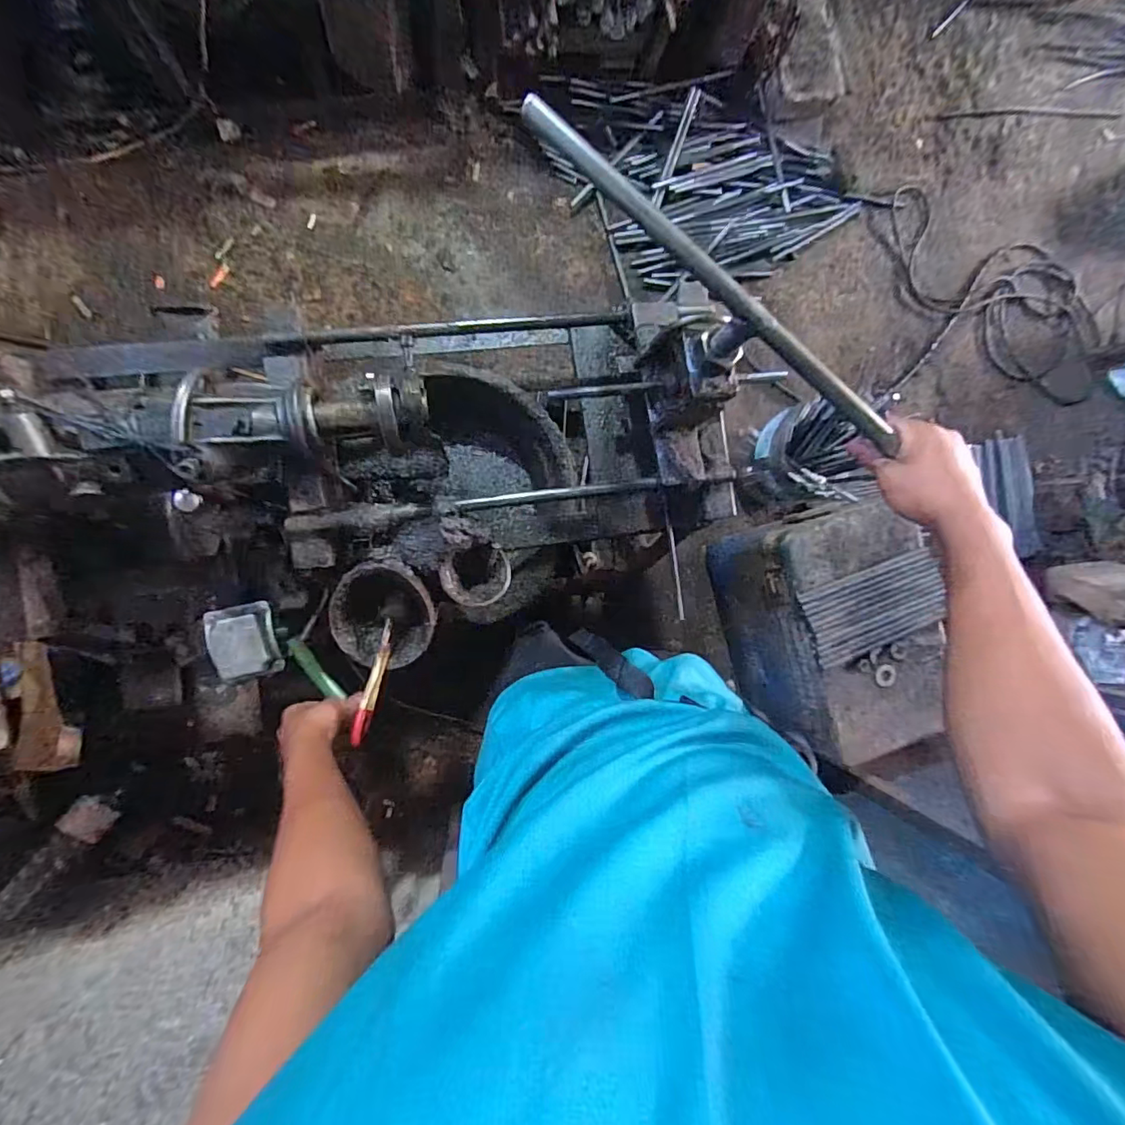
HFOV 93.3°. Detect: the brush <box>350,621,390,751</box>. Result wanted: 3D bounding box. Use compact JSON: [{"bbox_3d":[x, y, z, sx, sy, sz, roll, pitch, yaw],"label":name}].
[{"bbox_3d":[-0.219,0.138,0.621,0.017,0.012,0.145,12,69,-8],"label":"brush"}]

